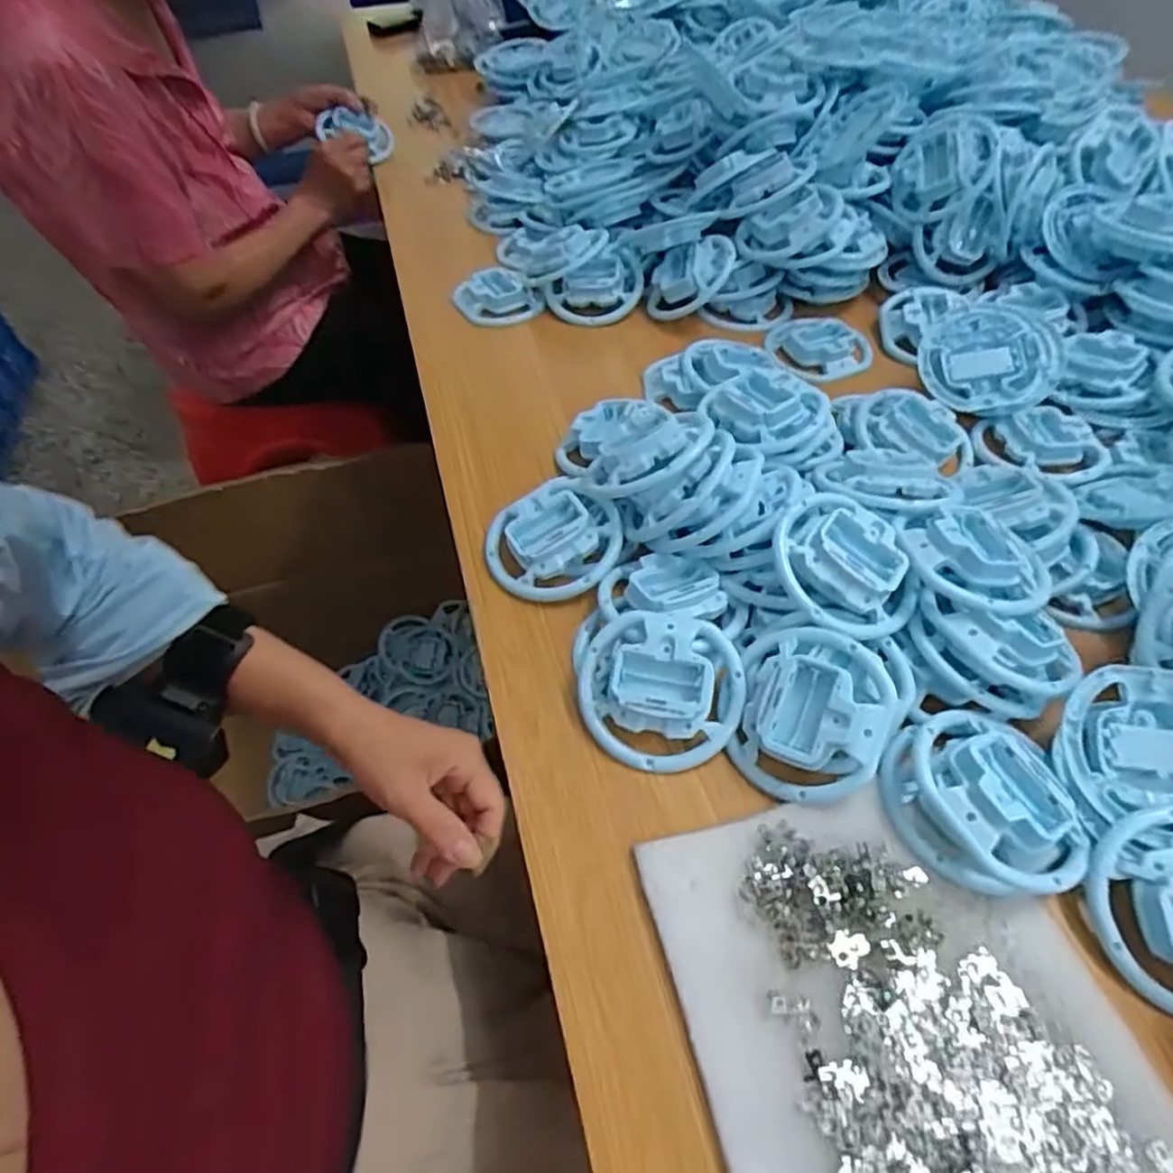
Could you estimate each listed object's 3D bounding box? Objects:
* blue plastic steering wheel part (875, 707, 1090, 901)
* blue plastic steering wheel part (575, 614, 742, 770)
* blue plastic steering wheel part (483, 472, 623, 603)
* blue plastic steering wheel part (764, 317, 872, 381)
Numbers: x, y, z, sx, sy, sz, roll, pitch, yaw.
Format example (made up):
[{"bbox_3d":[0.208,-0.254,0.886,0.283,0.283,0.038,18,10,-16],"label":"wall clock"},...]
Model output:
[{"bbox_3d":[0.222,0.117,0.381,0.089,0.030,0.101,-12,54,-3],"label":"blue plastic steering wheel part"},{"bbox_3d":[0.047,0.063,0.433,0.102,0.038,0.095,-3,54,4],"label":"blue plastic steering wheel part"},{"bbox_3d":[-0.022,-0.034,0.512,0.099,0.036,0.089,-31,57,-19],"label":"blue plastic steering wheel part"},{"bbox_3d":[0.228,-0.236,0.666,0.099,0.027,0.090,5,55,9],"label":"blue plastic steering wheel part"}]

